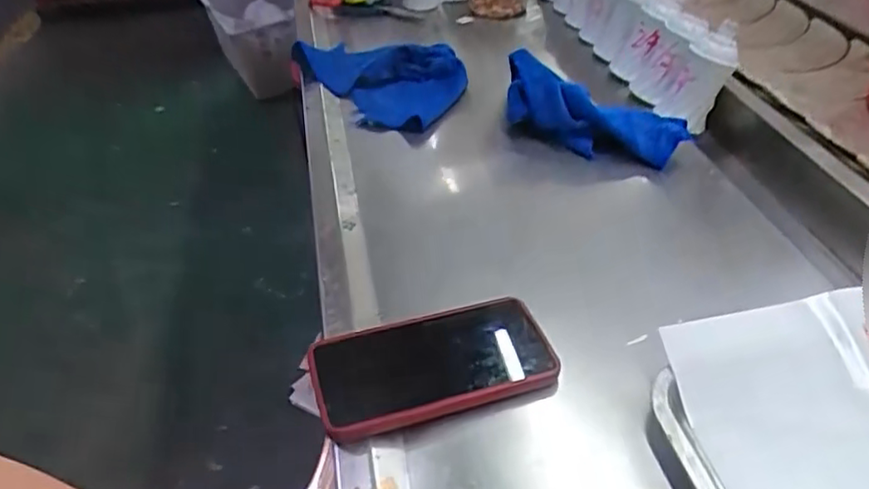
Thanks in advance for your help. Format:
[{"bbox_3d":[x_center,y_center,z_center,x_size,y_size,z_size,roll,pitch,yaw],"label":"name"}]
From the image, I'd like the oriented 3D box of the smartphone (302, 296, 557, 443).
[{"bbox_3d":[-0.001,0.083,0.452,0.163,0.021,0.080,-15,42,-11],"label":"smartphone"}]

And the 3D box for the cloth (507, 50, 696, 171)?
[{"bbox_3d":[0.164,-0.149,0.707,0.218,0.063,0.074,25,49,30],"label":"cloth"}]

